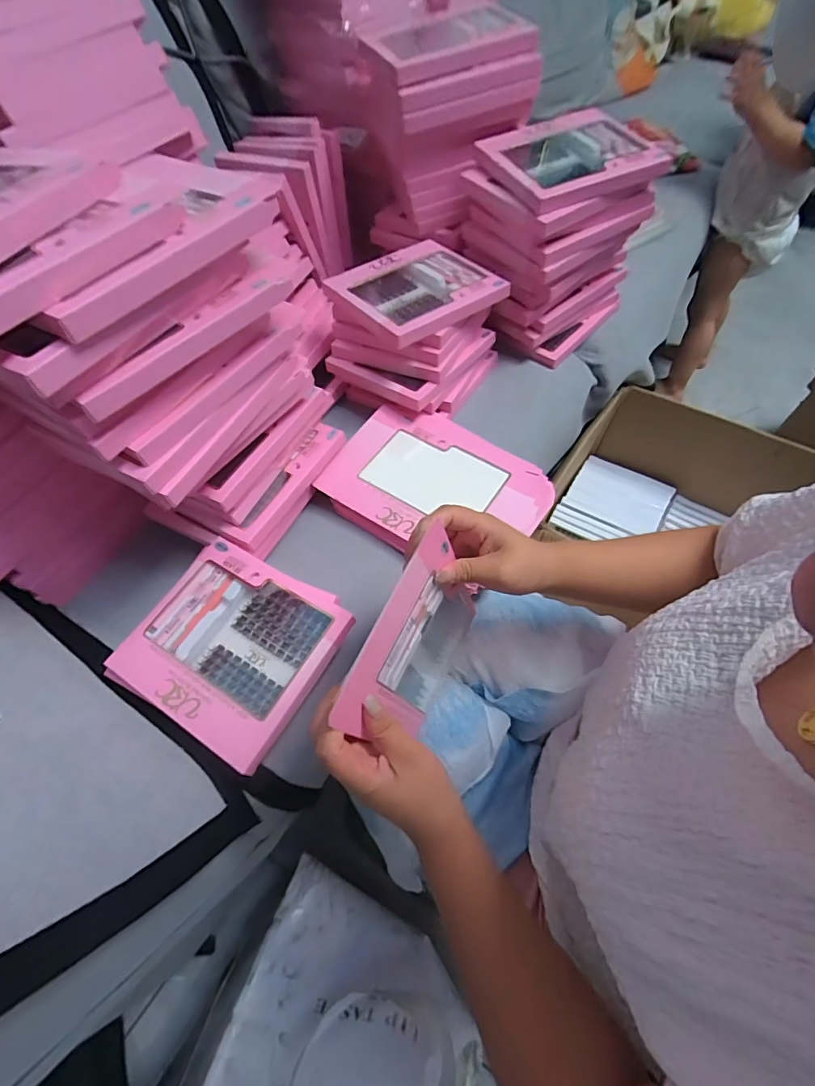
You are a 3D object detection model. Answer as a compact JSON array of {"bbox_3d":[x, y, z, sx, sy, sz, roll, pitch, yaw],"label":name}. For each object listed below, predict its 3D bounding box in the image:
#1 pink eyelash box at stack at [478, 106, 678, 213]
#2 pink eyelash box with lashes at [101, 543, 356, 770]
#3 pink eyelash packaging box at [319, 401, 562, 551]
[{"bbox_3d":[0.206,-0.472,0.565,0.182,0.031,0.157,-18,61,-7],"label":"pink eyelash box at stack"},{"bbox_3d":[-0.166,0.093,0.445,0.181,0.021,0.165,25,64,17],"label":"pink eyelash box with lashes"},{"bbox_3d":[0.035,-0.072,0.554,0.242,0.036,0.176,30,66,19],"label":"pink eyelash packaging box"}]

